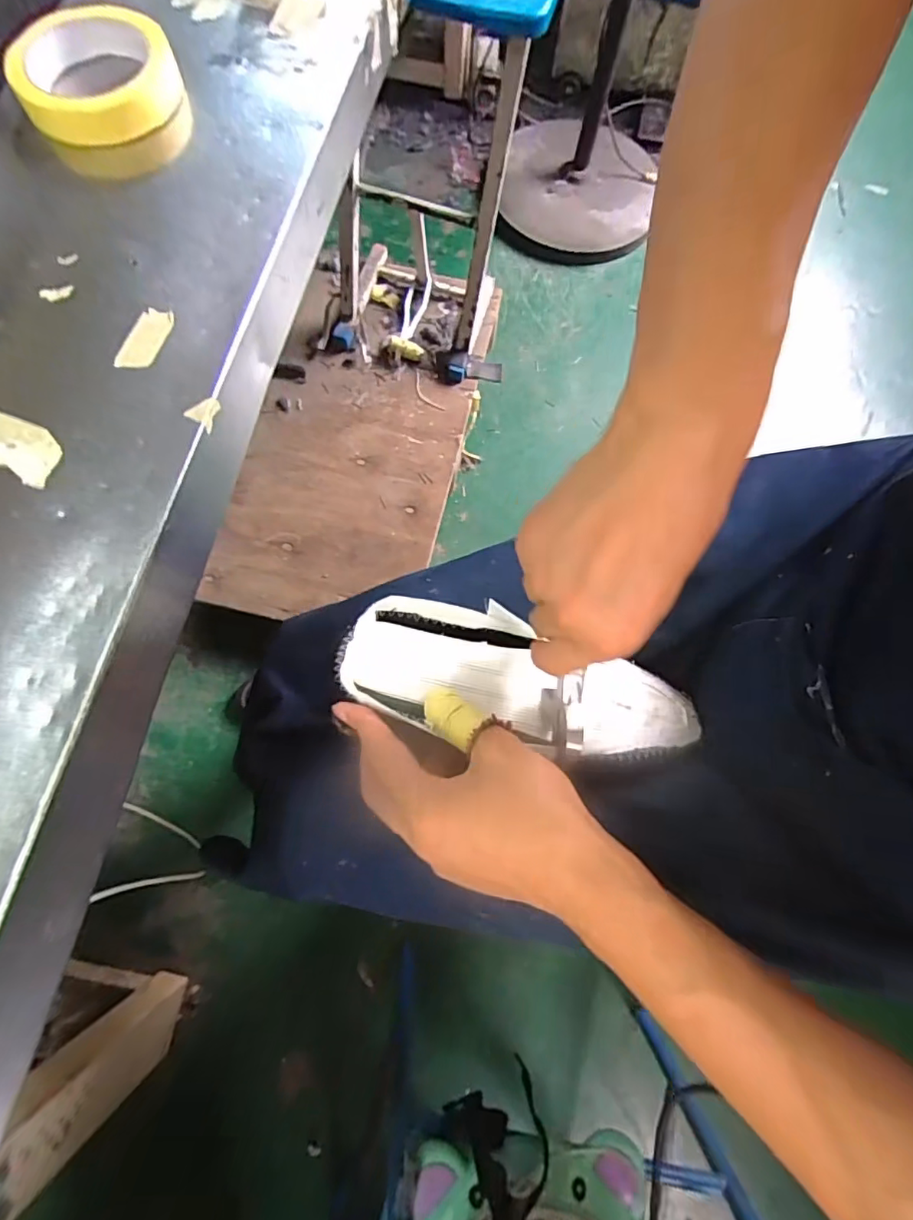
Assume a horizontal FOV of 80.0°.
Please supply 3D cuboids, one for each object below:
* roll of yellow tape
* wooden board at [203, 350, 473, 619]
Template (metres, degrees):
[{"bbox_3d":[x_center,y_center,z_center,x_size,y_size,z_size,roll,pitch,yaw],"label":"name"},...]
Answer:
[{"bbox_3d":[-0.239,-0.358,0.366,0.100,0.025,0.100,0,74,-1],"label":"roll of yellow tape"},{"bbox_3d":[-0.196,-0.222,0.945,0.354,0.022,0.490,10,74,2],"label":"wooden board"}]

